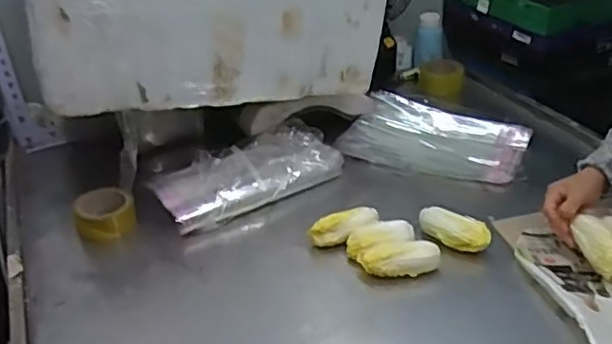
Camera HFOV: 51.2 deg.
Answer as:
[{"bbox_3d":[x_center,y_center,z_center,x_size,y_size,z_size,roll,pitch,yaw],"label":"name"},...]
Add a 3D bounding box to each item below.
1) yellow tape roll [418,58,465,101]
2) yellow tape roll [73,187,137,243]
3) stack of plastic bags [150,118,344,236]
[{"bbox_3d":[0.330,-0.230,1.561,0.109,0.058,0.110,4,31,11],"label":"yellow tape roll"},{"bbox_3d":[-0.343,0.076,1.101,0.096,0.065,0.096,-2,31,1],"label":"yellow tape roll"},{"bbox_3d":[-0.105,0.003,1.171,0.341,0.060,0.152,-23,36,-30],"label":"stack of plastic bags"}]

